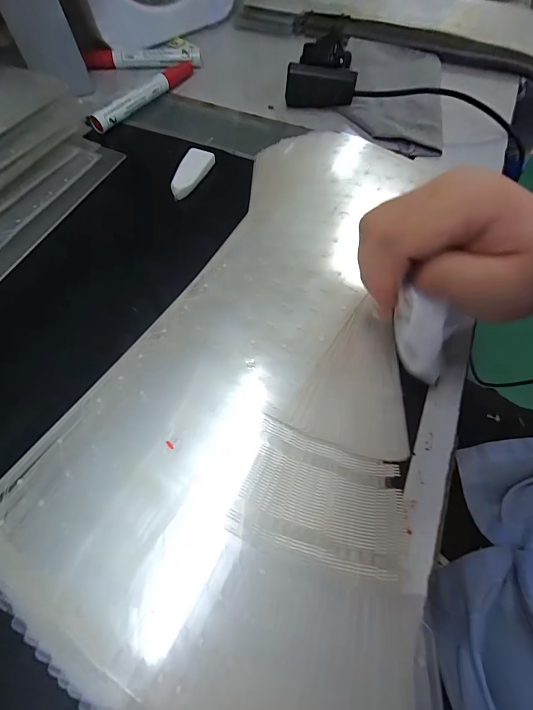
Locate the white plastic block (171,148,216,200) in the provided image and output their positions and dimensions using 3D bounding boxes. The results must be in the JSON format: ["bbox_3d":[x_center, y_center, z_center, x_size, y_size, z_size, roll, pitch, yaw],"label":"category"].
[{"bbox_3d":[-0.066,-0.161,0.301,0.023,0.013,0.055,18,64,9],"label":"white plastic block"}]

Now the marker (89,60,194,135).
[{"bbox_3d":[-0.123,-0.273,0.350,0.017,0.016,0.142,27,65,13],"label":"marker"}]

